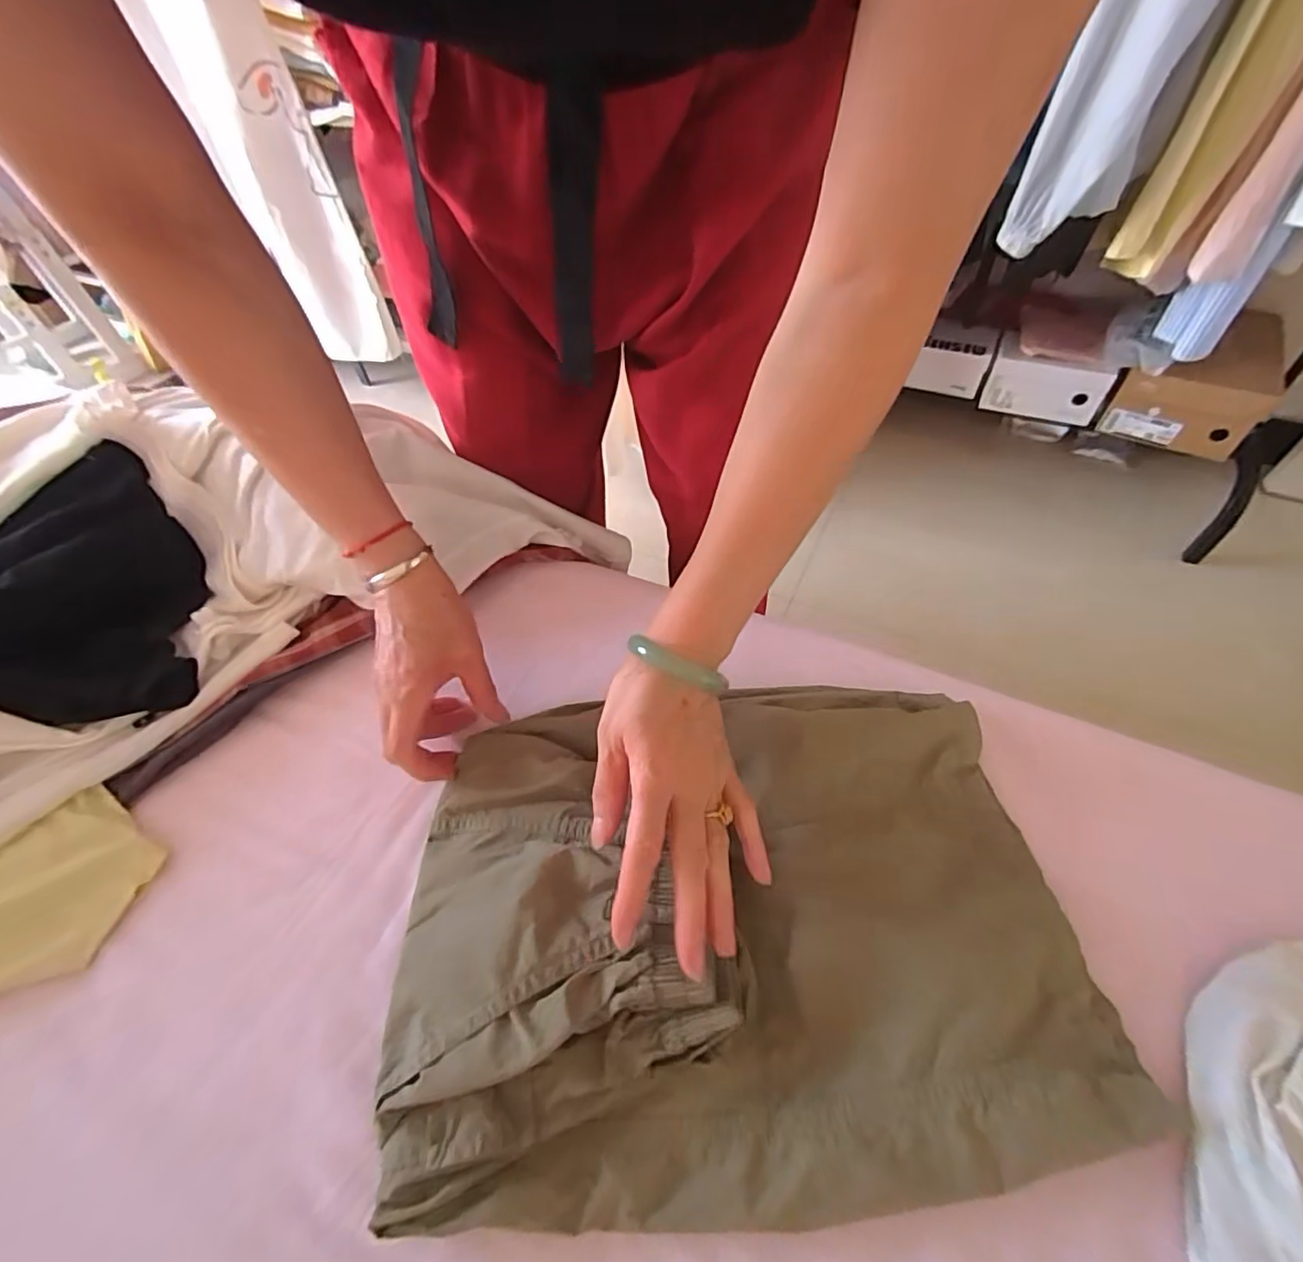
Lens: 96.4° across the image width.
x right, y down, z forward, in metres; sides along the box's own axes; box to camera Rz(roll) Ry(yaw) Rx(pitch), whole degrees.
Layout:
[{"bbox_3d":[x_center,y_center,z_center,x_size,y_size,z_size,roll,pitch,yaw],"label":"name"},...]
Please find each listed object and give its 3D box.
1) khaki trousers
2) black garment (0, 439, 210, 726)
[{"bbox_3d":[0.042,0.153,0.339,0.365,0.034,0.269,-8,52,-2],"label":"khaki trousers"},{"bbox_3d":[-0.545,0.003,0.415,0.379,0.112,0.174,-18,53,-10],"label":"black garment"}]

